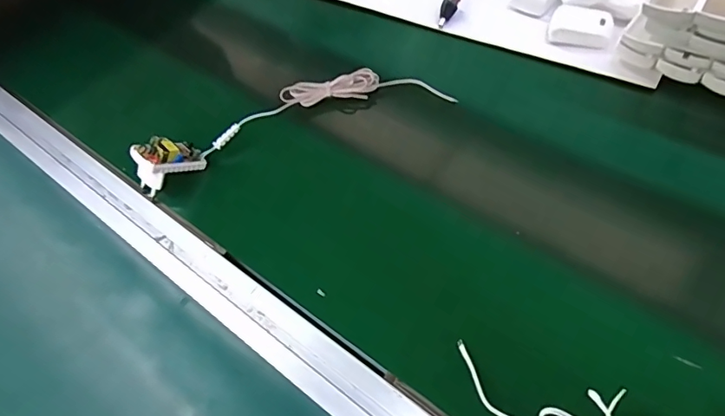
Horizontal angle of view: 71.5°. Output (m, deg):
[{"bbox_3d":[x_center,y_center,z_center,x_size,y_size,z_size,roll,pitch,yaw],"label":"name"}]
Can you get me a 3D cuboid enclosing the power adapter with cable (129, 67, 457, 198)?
[{"bbox_3d":[-0.070,-0.091,0.497,0.303,0.051,0.069,-19,61,-8],"label":"power adapter with cable"}]

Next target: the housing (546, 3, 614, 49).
[{"bbox_3d":[0.225,-0.186,0.519,0.059,0.022,0.044,22,64,14],"label":"housing"}]

